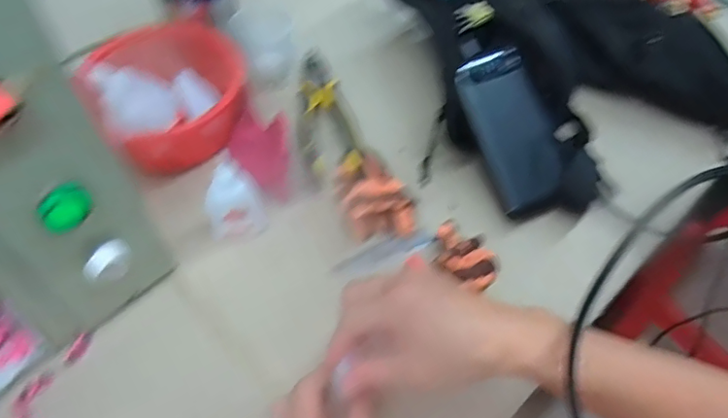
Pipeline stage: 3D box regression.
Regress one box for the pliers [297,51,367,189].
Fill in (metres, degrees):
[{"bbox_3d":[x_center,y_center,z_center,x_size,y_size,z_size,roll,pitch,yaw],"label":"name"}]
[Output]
[{"bbox_3d":[-0.044,-0.103,0.564,0.062,0.015,0.178,-11,56,-11],"label":"pliers"}]

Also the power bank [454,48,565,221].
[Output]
[{"bbox_3d":[0.141,-0.071,0.511,0.070,0.024,0.149,-20,92,-17],"label":"power bank"}]

